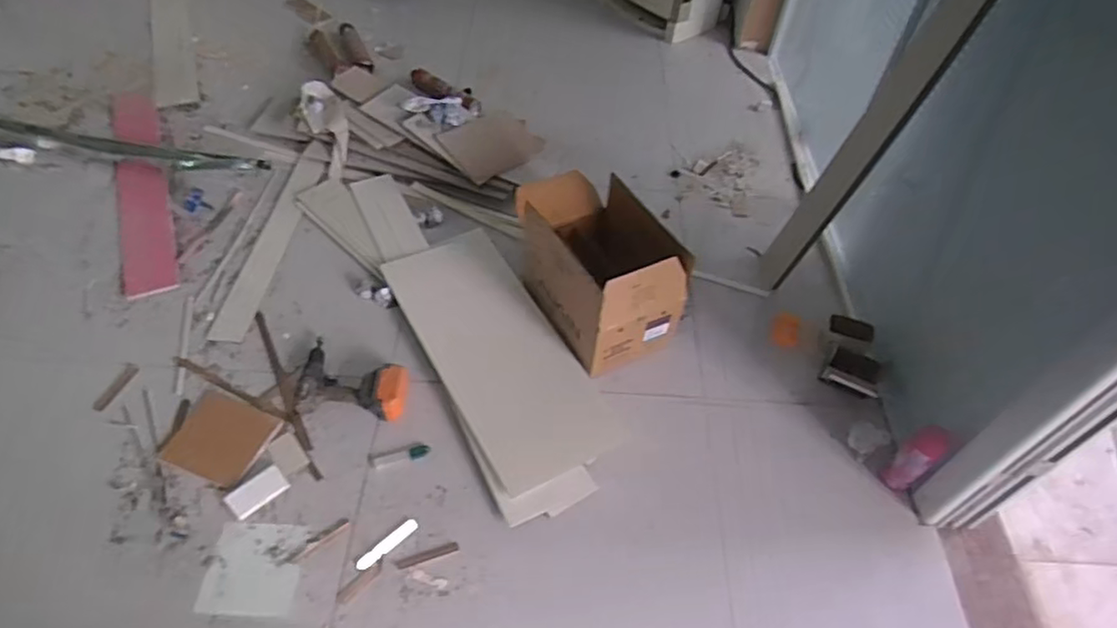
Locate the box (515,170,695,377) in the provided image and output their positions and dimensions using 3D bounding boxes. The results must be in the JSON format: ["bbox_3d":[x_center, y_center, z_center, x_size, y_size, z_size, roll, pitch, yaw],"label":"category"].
[{"bbox_3d":[0.079,-0.111,1.572,0.238,0.305,0.408,-25,56,-22],"label":"box"}]

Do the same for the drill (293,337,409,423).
[{"bbox_3d":[-0.474,0.147,1.548,0.252,0.076,0.178,6,50,1],"label":"drill"}]

